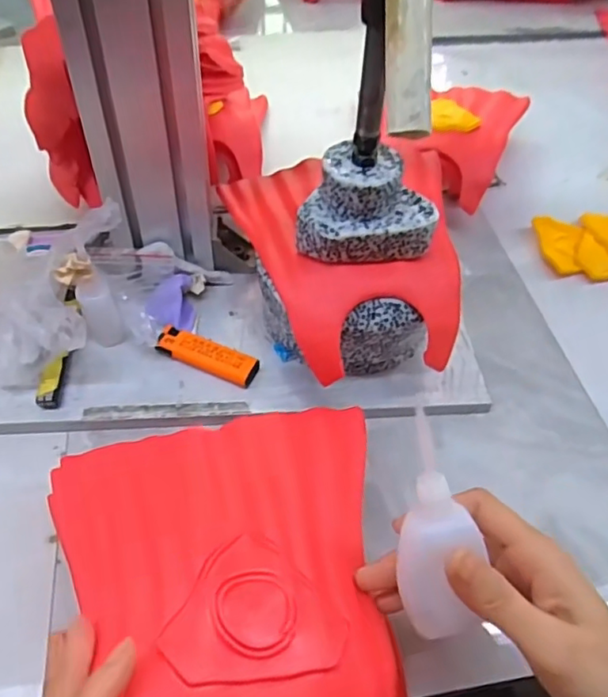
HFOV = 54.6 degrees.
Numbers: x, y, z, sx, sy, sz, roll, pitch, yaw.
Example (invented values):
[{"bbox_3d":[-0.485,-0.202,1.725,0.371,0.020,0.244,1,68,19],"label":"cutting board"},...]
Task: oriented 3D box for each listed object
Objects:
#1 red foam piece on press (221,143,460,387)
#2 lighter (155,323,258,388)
[{"bbox_3d":[0.042,-0.078,0.452,0.173,0.053,0.200,-9,52,-8],"label":"red foam piece on press"},{"bbox_3d":[-0.074,0.006,0.449,0.079,0.014,0.024,20,52,13],"label":"lighter"}]

